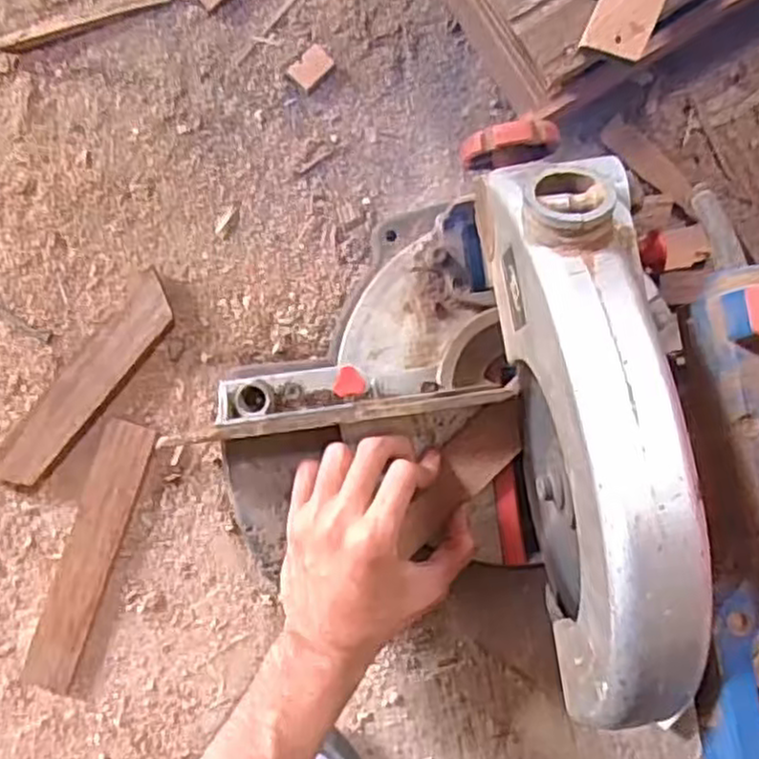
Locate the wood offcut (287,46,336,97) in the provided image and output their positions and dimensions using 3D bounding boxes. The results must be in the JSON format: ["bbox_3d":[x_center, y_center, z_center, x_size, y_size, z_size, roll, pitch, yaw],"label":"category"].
[{"bbox_3d":[-0.046,-0.214,0.514,0.029,0.007,0.021,-43,89,-1],"label":"wood offcut"}]

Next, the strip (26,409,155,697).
[{"bbox_3d":[-0.201,0.123,0.517,0.037,0.013,0.193,18,89,0],"label":"strip"}]

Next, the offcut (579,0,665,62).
[{"bbox_3d":[0.142,-0.212,0.418,0.034,0.004,0.067,22,89,0],"label":"offcut"}]

